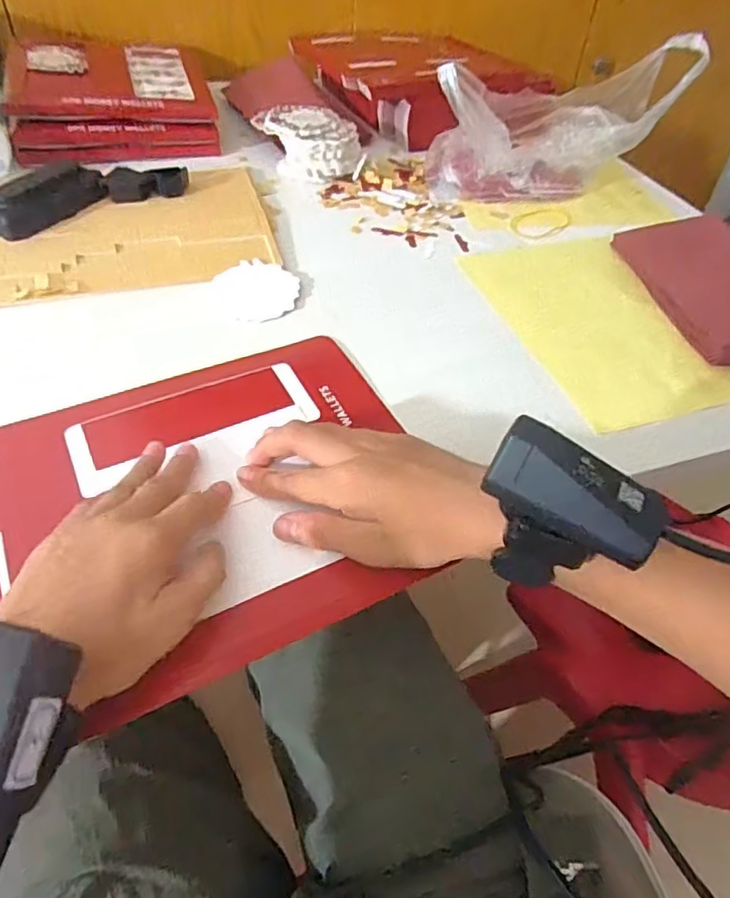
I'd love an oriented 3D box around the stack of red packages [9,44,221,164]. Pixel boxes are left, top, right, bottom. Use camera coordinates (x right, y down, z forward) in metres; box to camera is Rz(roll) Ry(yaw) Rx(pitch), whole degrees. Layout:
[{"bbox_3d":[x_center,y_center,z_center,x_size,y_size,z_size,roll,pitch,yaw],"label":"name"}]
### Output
[{"bbox_3d":[-0.266,-0.369,0.620,0.195,0.059,0.165,-15,54,-16],"label":"stack of red packages"}]

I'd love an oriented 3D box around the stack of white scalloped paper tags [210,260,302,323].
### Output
[{"bbox_3d":[-0.084,-0.125,0.459,0.063,0.004,0.071,-27,58,-24],"label":"stack of white scalloped paper tags"}]

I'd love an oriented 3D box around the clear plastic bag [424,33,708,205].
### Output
[{"bbox_3d":[0.174,-0.321,0.564,0.230,0.135,0.099,-18,54,-2],"label":"clear plastic bag"}]

